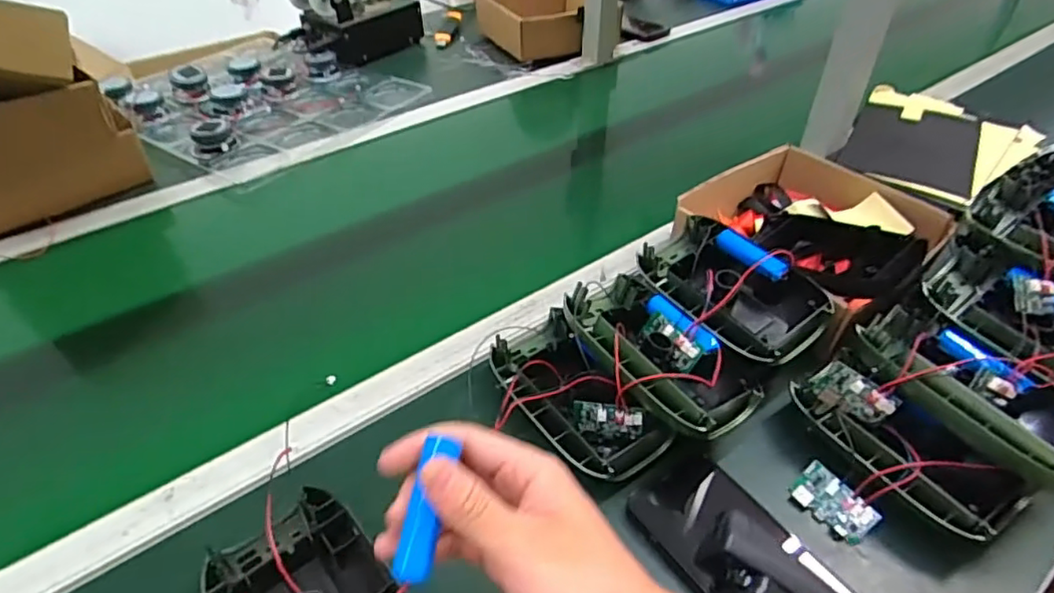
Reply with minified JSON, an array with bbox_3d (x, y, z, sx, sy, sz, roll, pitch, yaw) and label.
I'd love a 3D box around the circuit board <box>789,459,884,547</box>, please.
[{"bbox_3d":[0.221,0.151,0.452,0.035,0.007,0.056,-52,50,8],"label":"circuit board"}]

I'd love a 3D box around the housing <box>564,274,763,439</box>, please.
[{"bbox_3d":[0.103,0.040,0.495,0.102,0.045,0.160,-28,49,-28],"label":"housing"}]

